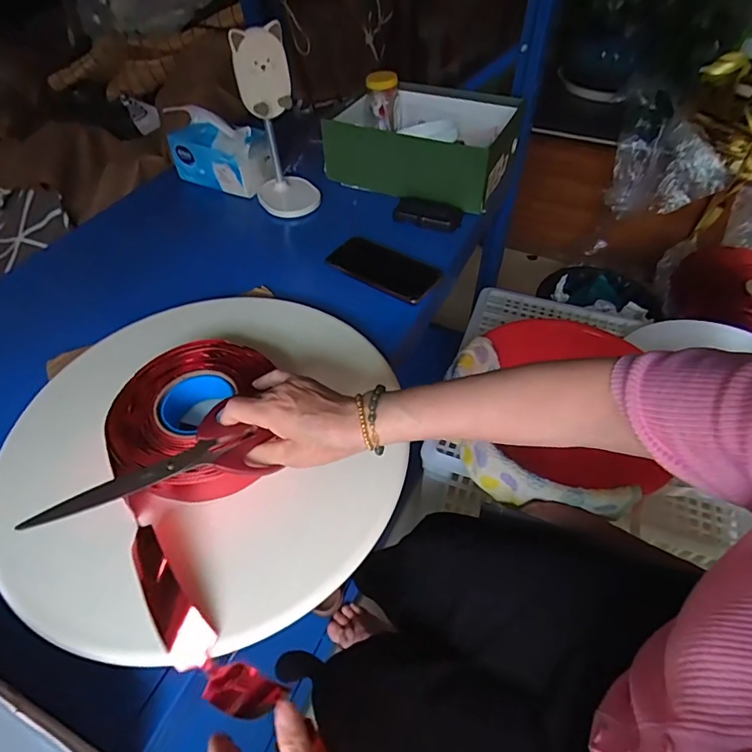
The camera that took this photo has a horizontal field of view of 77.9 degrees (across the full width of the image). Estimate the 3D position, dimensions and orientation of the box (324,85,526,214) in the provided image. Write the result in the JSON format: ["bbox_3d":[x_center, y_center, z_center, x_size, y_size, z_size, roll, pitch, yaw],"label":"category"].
[{"bbox_3d":[0.083,-0.427,0.841,0.316,0.107,0.238,22,55,19],"label":"box"}]

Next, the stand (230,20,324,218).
[{"bbox_3d":[-0.157,-0.396,0.736,0.095,0.250,0.112,-11,51,-7],"label":"stand"}]

